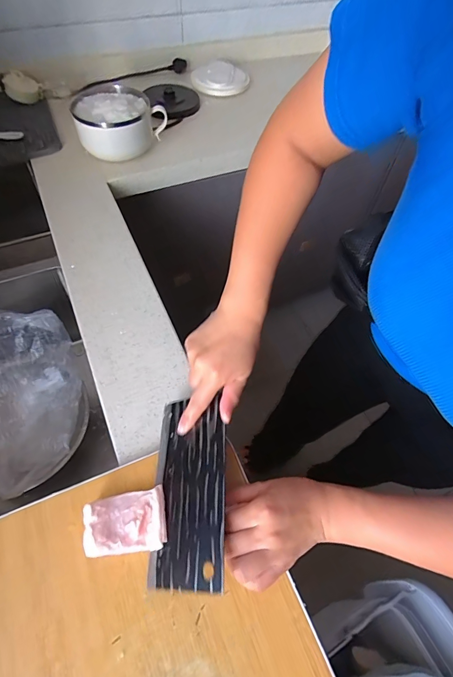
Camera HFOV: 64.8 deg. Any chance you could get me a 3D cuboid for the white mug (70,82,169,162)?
[{"bbox_3d":[-0.212,-0.423,0.705,0.173,0.089,0.134,-19,61,-16],"label":"white mug"}]

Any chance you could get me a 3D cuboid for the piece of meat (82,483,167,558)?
[{"bbox_3d":[-0.100,0.183,0.355,0.076,0.024,0.054,-6,59,-8],"label":"piece of meat"}]

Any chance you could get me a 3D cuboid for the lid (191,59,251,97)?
[{"bbox_3d":[-0.017,-0.672,0.917,0.143,0.015,0.159,-11,59,-11],"label":"lid"}]

